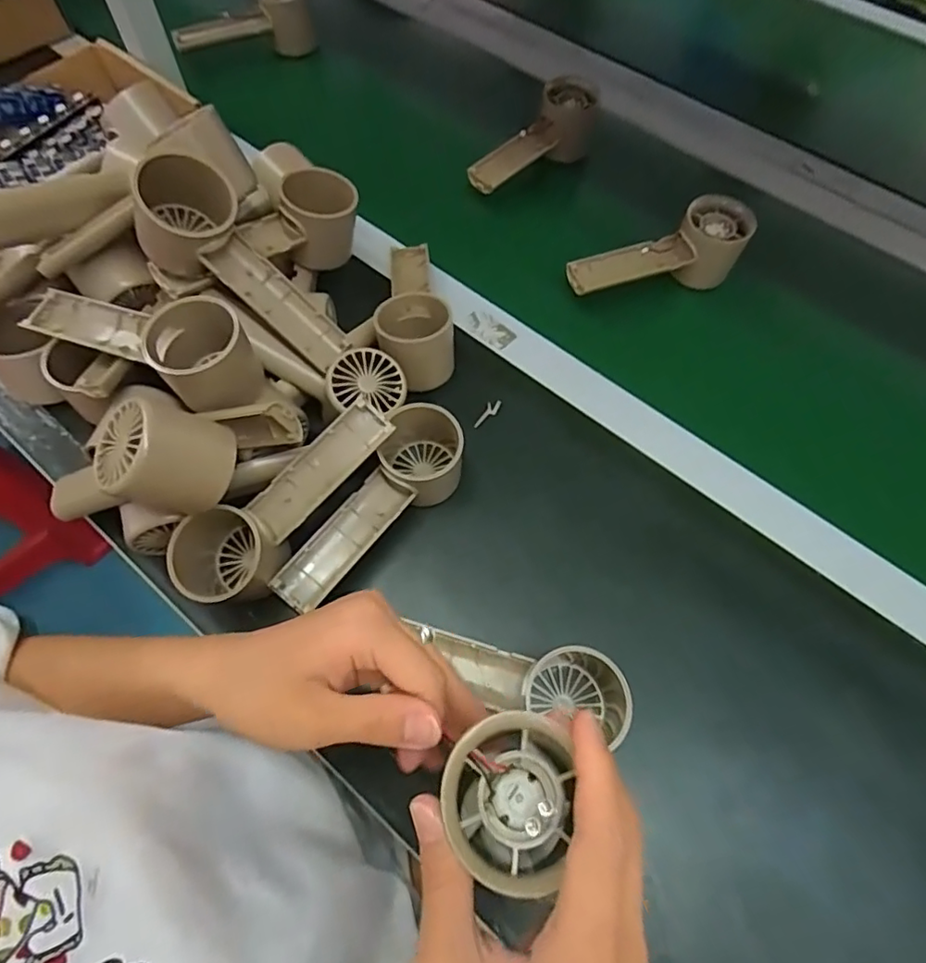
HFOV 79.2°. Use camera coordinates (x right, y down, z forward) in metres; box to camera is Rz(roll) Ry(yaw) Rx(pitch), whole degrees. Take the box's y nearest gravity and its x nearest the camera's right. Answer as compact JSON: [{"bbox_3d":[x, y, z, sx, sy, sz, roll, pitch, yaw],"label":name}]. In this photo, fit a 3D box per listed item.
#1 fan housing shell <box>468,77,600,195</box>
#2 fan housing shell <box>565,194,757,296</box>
[{"bbox_3d":[0.072,-0.324,0.554,0.062,0.064,0.159,35,70,14],"label":"fan housing shell"},{"bbox_3d":[0.167,-0.196,0.492,0.159,0.058,0.061,-12,66,-6],"label":"fan housing shell"}]

